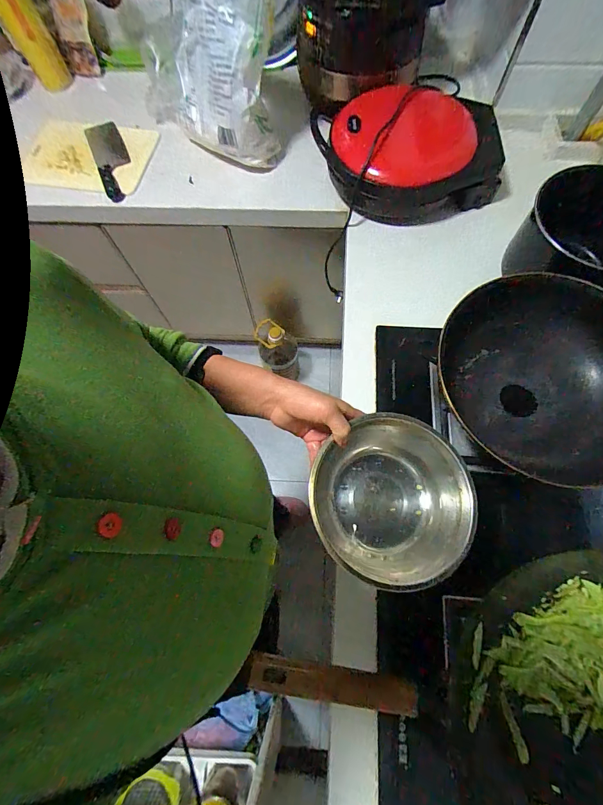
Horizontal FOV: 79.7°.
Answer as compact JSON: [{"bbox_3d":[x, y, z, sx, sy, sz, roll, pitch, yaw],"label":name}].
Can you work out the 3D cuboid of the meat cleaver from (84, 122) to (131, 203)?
[{"bbox_3d":[-0.472,-0.603,0.904,0.081,0.022,0.268,-24,71,-6],"label":"meat cleaver"}]

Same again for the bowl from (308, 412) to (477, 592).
[{"bbox_3d":[0.106,0.114,0.436,0.185,0.062,0.180,-1,70,2],"label":"bowl"}]

